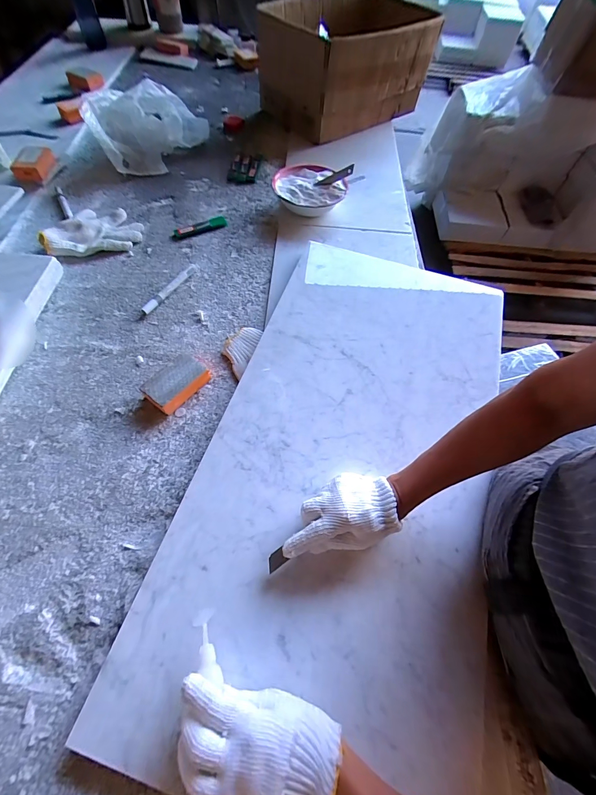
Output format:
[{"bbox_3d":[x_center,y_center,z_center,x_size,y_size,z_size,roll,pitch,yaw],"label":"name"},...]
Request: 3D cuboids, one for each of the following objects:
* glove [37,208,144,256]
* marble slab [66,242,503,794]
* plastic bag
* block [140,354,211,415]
[{"bbox_3d":[-0.432,-0.357,0.694,0.182,0.031,0.136,-9,63,-8],"label":"glove"},{"bbox_3d":[0.076,0.068,0.475,0.397,0.021,0.762,17,62,6],"label":"marble slab"},{"bbox_3d":[-0.356,-0.659,0.799,0.251,0.125,0.196,-6,62,-6],"label":"plastic bag"},{"bbox_3d":[-0.192,-0.022,0.523,0.065,0.034,0.094,36,66,15],"label":"block"}]

